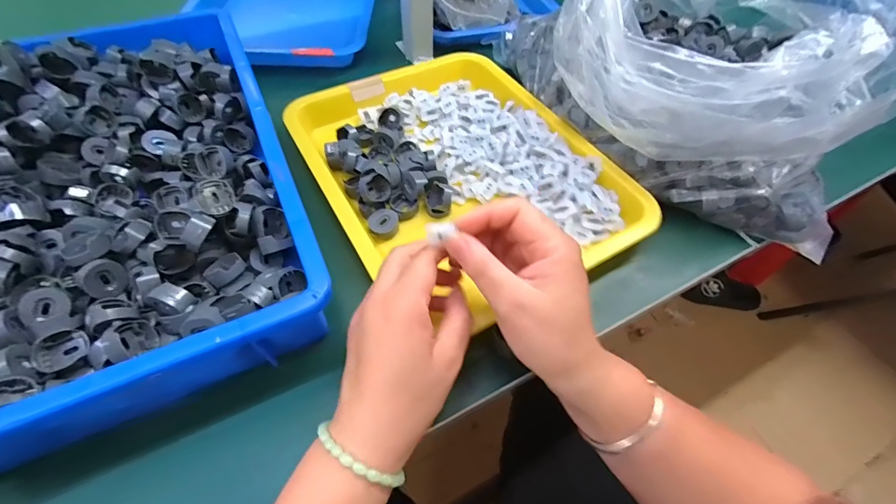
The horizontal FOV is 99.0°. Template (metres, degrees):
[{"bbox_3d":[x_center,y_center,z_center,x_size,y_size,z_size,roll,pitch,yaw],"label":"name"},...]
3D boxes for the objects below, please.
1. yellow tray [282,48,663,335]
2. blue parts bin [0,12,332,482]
[{"bbox_3d":[0.009,-0.095,0.395,0.266,0.034,0.322,-24,59,-18],"label":"yellow tray"},{"bbox_3d":[-0.290,-0.064,0.317,0.277,0.071,0.408,-21,59,-17],"label":"blue parts bin"}]

